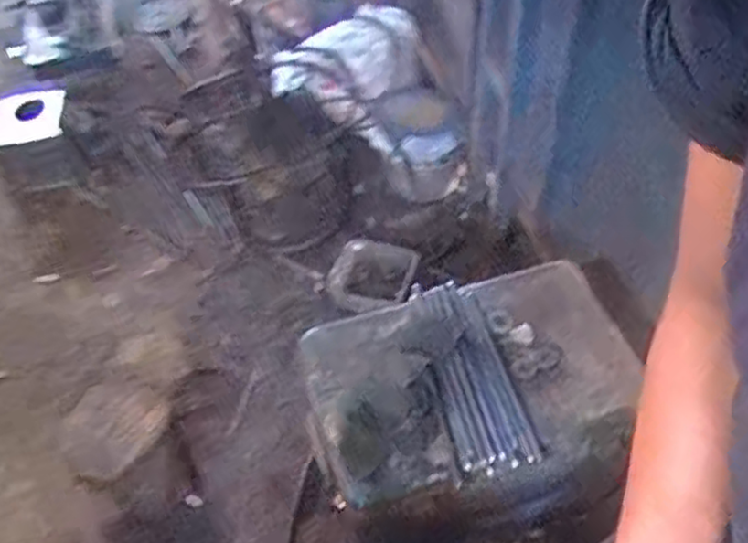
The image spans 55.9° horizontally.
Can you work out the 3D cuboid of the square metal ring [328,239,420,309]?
[{"bbox_3d":[-0.004,0.008,1.668,0.190,0.024,0.201,13,55,14],"label":"square metal ring"}]

